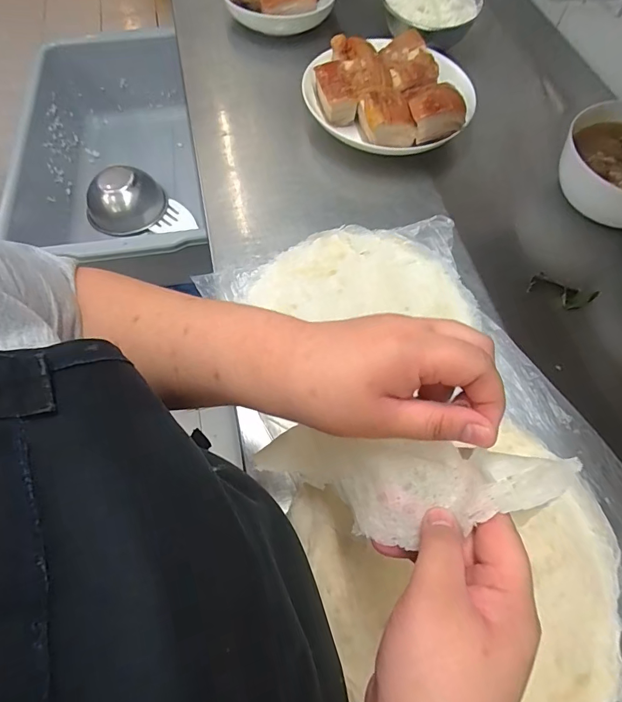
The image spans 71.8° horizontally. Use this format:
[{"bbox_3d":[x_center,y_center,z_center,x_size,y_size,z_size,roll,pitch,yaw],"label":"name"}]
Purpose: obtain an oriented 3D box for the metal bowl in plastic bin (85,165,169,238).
[{"bbox_3d":[-0.383,-0.312,0.891,0.163,0.074,0.144,-30,67,-15],"label":"metal bowl in plastic bin"}]

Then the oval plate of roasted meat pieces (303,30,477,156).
[{"bbox_3d":[0.113,-0.387,0.658,0.235,0.084,0.225,-6,63,-3],"label":"oval plate of roasted meat pieces"}]

